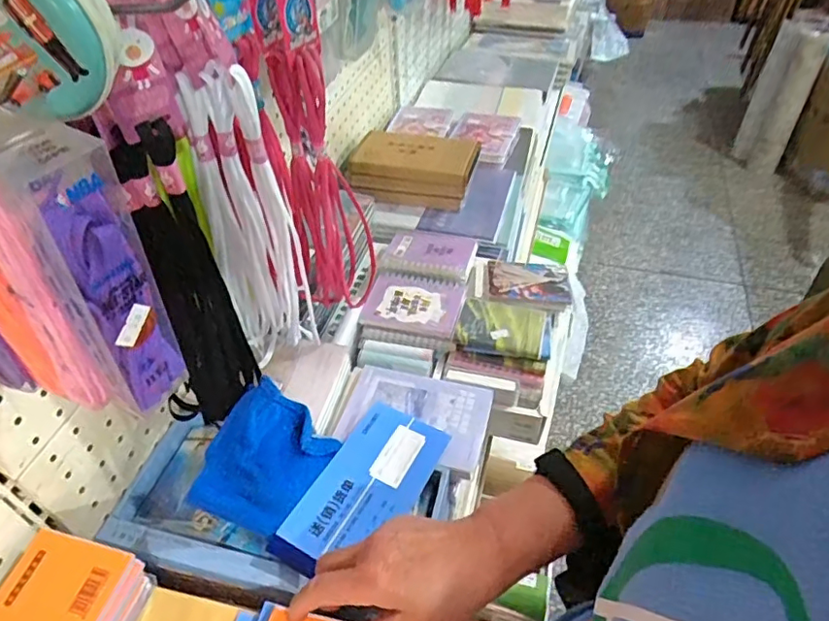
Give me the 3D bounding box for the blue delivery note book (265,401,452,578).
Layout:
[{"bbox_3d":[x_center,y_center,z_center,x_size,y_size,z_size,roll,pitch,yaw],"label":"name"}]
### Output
[{"bbox_3d":[-0.042,0.156,0.500,0.083,0.009,0.171,26,49,14],"label":"blue delivery note book"}]

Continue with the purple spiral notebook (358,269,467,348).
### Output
[{"bbox_3d":[-0.001,-0.006,0.691,0.113,0.019,0.105,9,45,11],"label":"purple spiral notebook"}]

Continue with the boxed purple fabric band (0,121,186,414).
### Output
[{"bbox_3d":[-0.140,-0.010,0.264,0.039,0.148,0.026,-25,49,-21],"label":"boxed purple fabric band"}]

